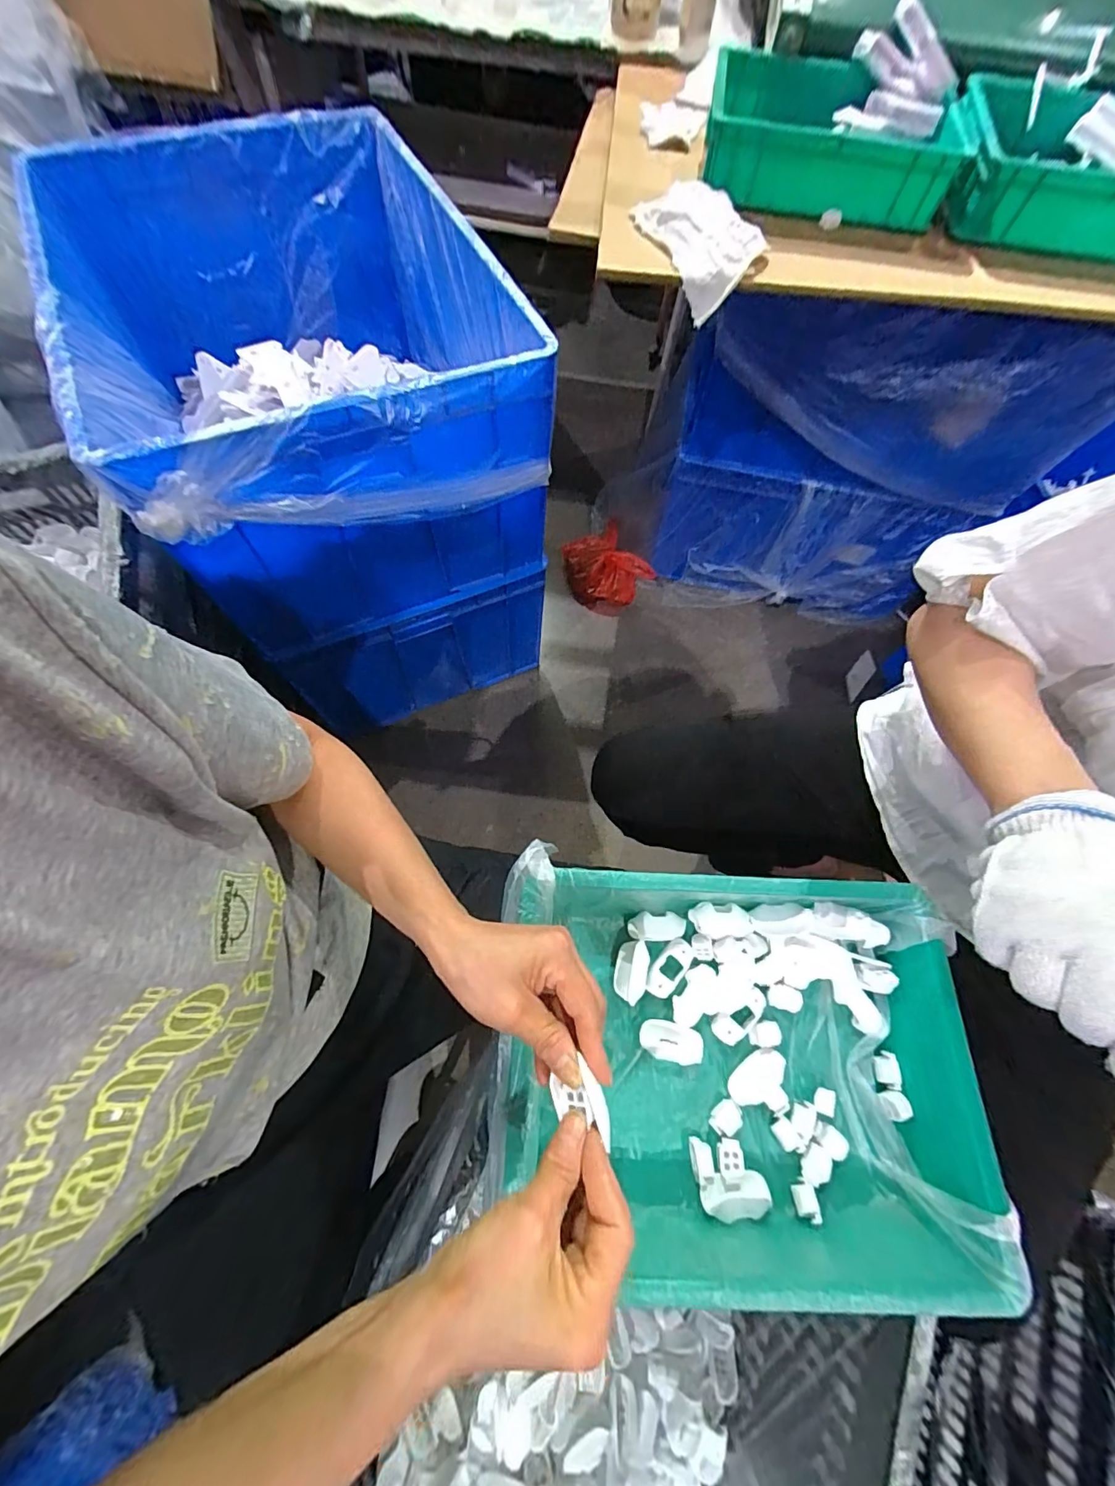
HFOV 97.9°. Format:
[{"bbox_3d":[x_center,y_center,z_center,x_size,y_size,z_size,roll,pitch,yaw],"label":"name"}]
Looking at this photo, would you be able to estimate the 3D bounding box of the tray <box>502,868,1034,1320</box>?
[{"bbox_3d":[0.144,0.248,0.390,0.346,0.081,0.259,4,68,-1],"label":"tray"}]

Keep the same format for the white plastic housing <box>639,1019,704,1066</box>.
[{"bbox_3d":[0.097,0.254,0.413,0.052,0.010,0.028,12,68,2],"label":"white plastic housing"}]

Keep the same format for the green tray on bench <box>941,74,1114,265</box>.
[{"bbox_3d":[0.745,-0.811,0.692,0.373,0.080,0.261,16,68,4],"label":"green tray on bench"}]

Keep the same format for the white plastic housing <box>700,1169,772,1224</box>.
[{"bbox_3d":[0.138,0.352,0.376,0.051,0.018,0.028,5,68,-1],"label":"white plastic housing"}]

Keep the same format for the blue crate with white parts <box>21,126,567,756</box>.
[{"bbox_3d":[-0.404,-0.524,0.963,0.528,0.695,0.719,-28,72,-13],"label":"blue crate with white parts"}]

